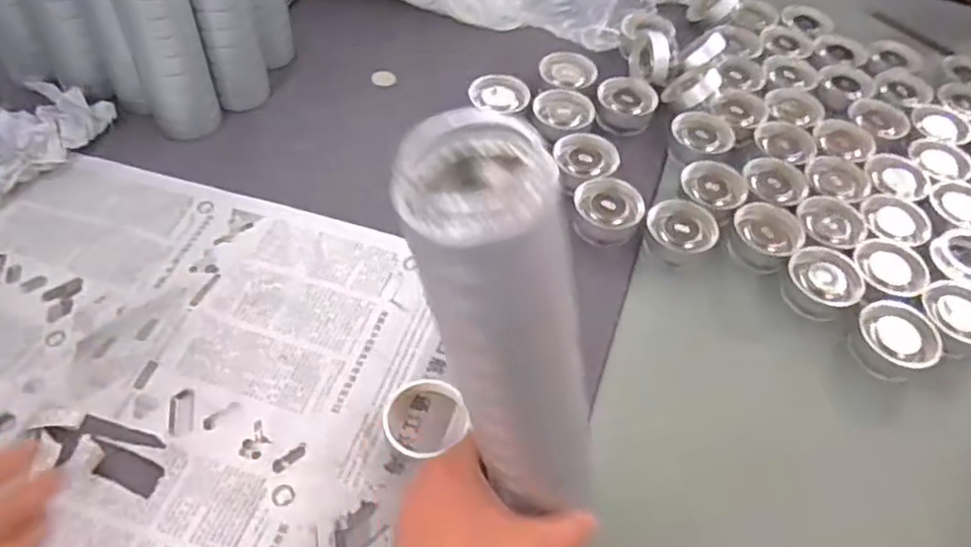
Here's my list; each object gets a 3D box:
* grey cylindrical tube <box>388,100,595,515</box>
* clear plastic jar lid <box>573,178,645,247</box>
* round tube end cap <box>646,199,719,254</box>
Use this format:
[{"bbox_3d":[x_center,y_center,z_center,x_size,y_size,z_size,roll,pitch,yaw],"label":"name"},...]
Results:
[{"bbox_3d":[0.017,0.039,0.331,0.049,0.242,0.057,12,48,28],"label":"grey cylindrical tube"},{"bbox_3d":[0.116,-0.060,0.668,0.061,0.028,0.065,2,51,-3],"label":"clear plastic jar lid"},{"bbox_3d":[0.189,-0.045,0.670,0.067,0.018,0.052,11,71,-4],"label":"round tube end cap"}]

